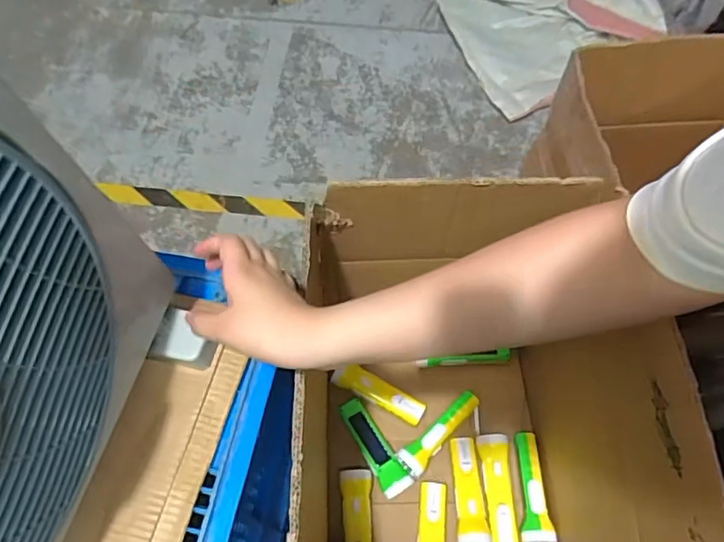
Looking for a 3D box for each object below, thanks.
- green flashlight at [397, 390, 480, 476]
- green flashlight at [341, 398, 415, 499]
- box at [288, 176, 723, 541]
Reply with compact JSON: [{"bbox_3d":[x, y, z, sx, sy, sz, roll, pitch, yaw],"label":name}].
[{"bbox_3d":[0.135,0.269,0.935,0.164,0.036,0.043,-38,67,-19],"label":"green flashlight"},{"bbox_3d":[0.022,0.286,0.918,0.053,0.041,0.168,-29,65,-15],"label":"green flashlight"},{"bbox_3d":[0.123,0.233,0.723,0.376,0.483,0.492,-2,61,-1],"label":"box"}]

